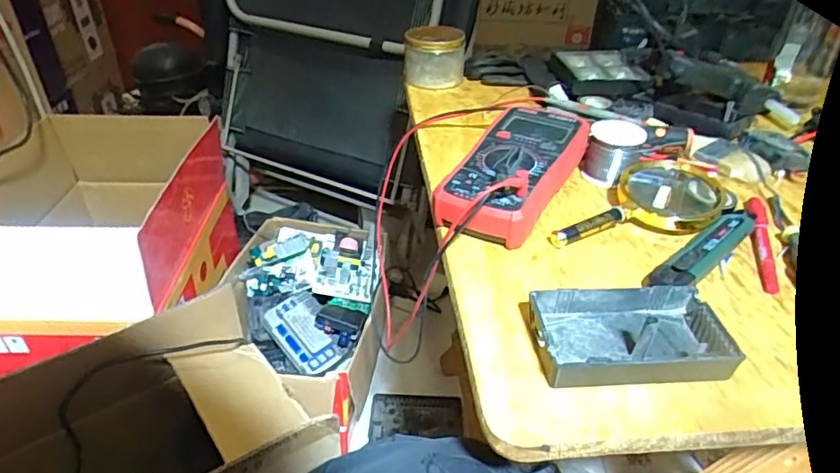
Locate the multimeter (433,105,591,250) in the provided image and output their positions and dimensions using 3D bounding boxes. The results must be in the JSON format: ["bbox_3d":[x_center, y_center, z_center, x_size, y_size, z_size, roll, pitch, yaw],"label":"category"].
[{"bbox_3d":[0.089,-0.065,0.535,0.096,0.047,0.200,18,38,21],"label":"multimeter"}]

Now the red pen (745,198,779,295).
[{"bbox_3d":[0.295,0.003,0.489,0.019,0.012,0.136,13,37,16],"label":"red pen"}]

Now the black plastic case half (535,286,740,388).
[{"bbox_3d":[0.141,0.067,0.384,0.123,0.028,0.069,-2,35,-5],"label":"black plastic case half"}]

